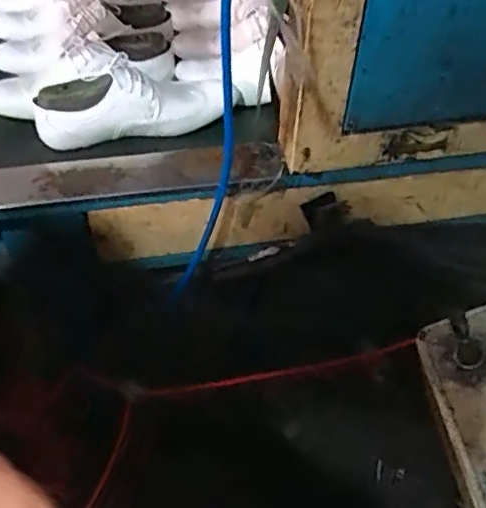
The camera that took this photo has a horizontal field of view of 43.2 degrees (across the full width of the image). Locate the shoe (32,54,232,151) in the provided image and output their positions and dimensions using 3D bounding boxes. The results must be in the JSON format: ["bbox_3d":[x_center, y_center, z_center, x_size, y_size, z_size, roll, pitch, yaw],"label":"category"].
[{"bbox_3d":[-0.156,-0.225,0.890,0.285,0.097,0.101,-10,50,-9],"label":"shoe"}]

